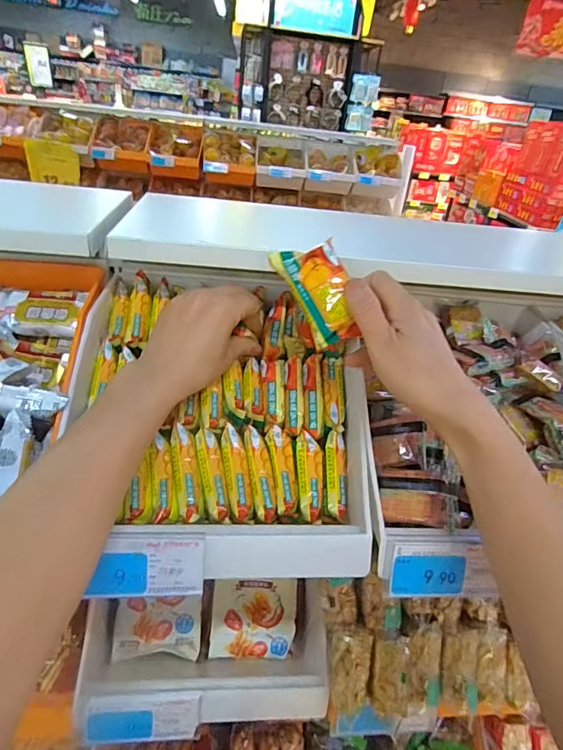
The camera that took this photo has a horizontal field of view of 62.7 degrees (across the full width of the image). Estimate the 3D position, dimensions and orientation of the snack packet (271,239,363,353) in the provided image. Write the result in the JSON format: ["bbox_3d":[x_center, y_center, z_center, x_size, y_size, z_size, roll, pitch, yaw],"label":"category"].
[{"bbox_3d":[0.028,-0.064,0.348,0.045,0.011,0.084,-24,76,7],"label":"snack packet"}]

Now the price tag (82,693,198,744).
[{"bbox_3d":[-0.116,0.293,0.393,0.091,0.039,0.004,6,-2,-10],"label":"price tag"}]

